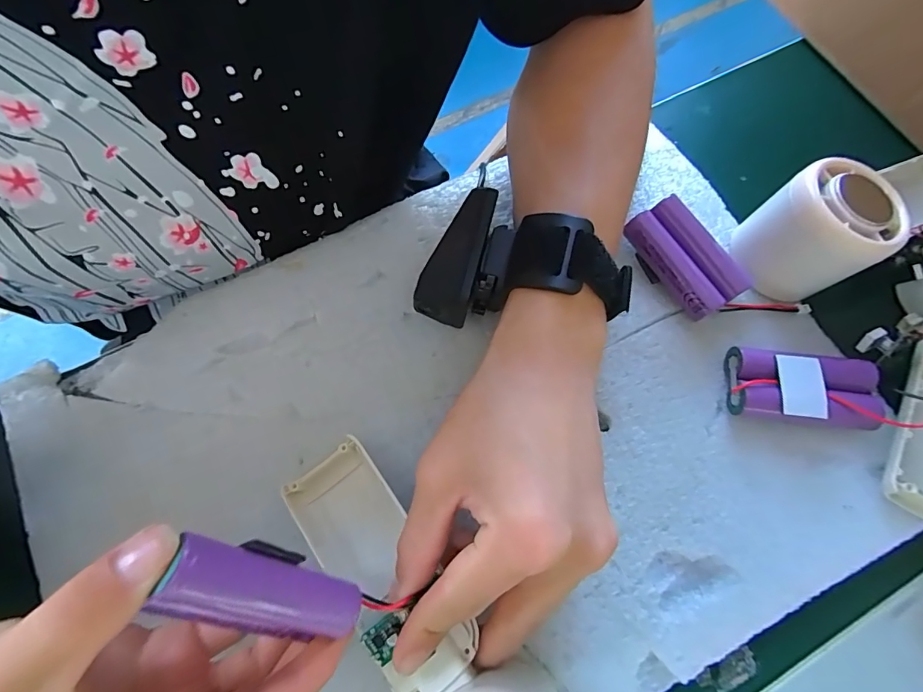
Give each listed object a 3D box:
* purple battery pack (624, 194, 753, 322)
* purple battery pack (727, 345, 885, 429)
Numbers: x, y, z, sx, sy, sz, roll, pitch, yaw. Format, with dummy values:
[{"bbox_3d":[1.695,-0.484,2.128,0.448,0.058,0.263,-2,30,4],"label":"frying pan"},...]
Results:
[{"bbox_3d":[0.120,-0.047,0.247,0.036,0.018,0.064,-30,76,-9],"label":"purple battery pack"},{"bbox_3d":[0.172,0.022,0.226,0.067,0.022,0.035,7,74,2],"label":"purple battery pack"}]

